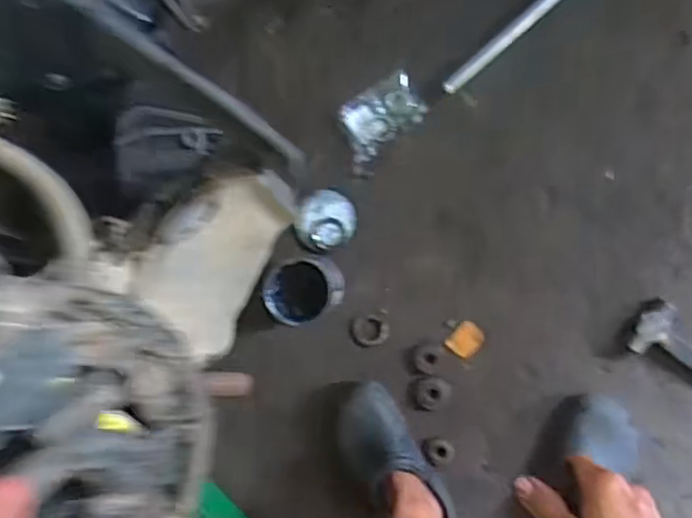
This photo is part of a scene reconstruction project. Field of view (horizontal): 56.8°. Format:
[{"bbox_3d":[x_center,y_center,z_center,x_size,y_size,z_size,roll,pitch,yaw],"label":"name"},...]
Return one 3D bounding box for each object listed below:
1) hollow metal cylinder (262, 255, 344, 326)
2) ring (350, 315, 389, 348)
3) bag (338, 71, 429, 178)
[{"bbox_3d":[-0.064,0.046,0.994,0.108,0.090,0.096,-26,89,10],"label":"hollow metal cylinder"},{"bbox_3d":[0.039,0.115,1.020,0.062,0.012,0.051,-1,93,9],"label":"ring"},{"bbox_3d":[0.055,-0.213,1.003,0.138,0.017,0.115,-30,88,10],"label":"bag"}]

